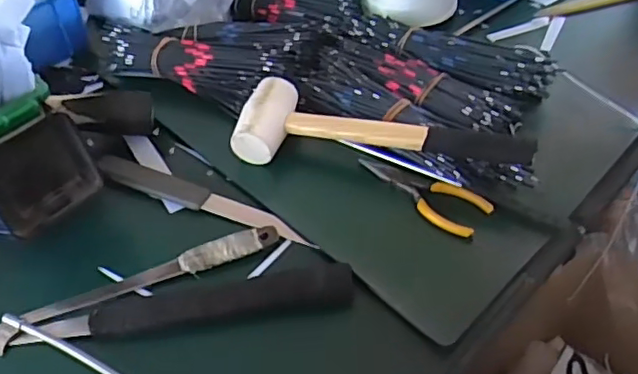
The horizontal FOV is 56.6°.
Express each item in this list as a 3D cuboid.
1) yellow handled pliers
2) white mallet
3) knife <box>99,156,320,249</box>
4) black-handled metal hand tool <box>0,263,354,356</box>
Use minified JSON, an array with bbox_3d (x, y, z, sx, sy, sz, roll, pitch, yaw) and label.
[{"bbox_3d":[0.087,0.001,0.514,0.123,0.008,0.043,32,56,29],"label":"yellow handled pliers"},{"bbox_3d":[0.054,-0.054,0.536,0.253,0.043,0.080,6,47,9],"label":"white mallet"},{"bbox_3d":[-0.101,0.010,0.522,0.219,0.011,0.027,17,50,19],"label":"knife"},{"bbox_3d":[-0.109,0.088,0.436,0.267,0.027,0.032,-6,47,-2],"label":"black-handled metal hand tool"}]

